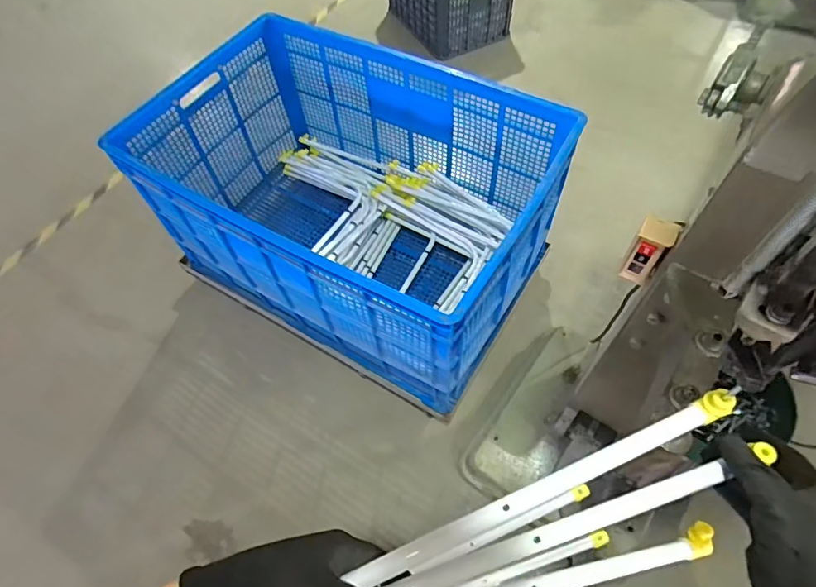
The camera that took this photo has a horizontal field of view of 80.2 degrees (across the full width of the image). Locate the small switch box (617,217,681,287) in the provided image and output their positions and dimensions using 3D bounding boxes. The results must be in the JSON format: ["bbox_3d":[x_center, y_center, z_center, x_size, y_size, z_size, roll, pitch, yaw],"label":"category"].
[{"bbox_3d":[0.361,-0.063,0.729,0.049,0.105,0.046,26,63,18],"label":"small switch box"}]

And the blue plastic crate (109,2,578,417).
[{"bbox_3d":[-0.149,-0.251,1.432,1.028,0.583,0.699,24,63,17],"label":"blue plastic crate"}]

